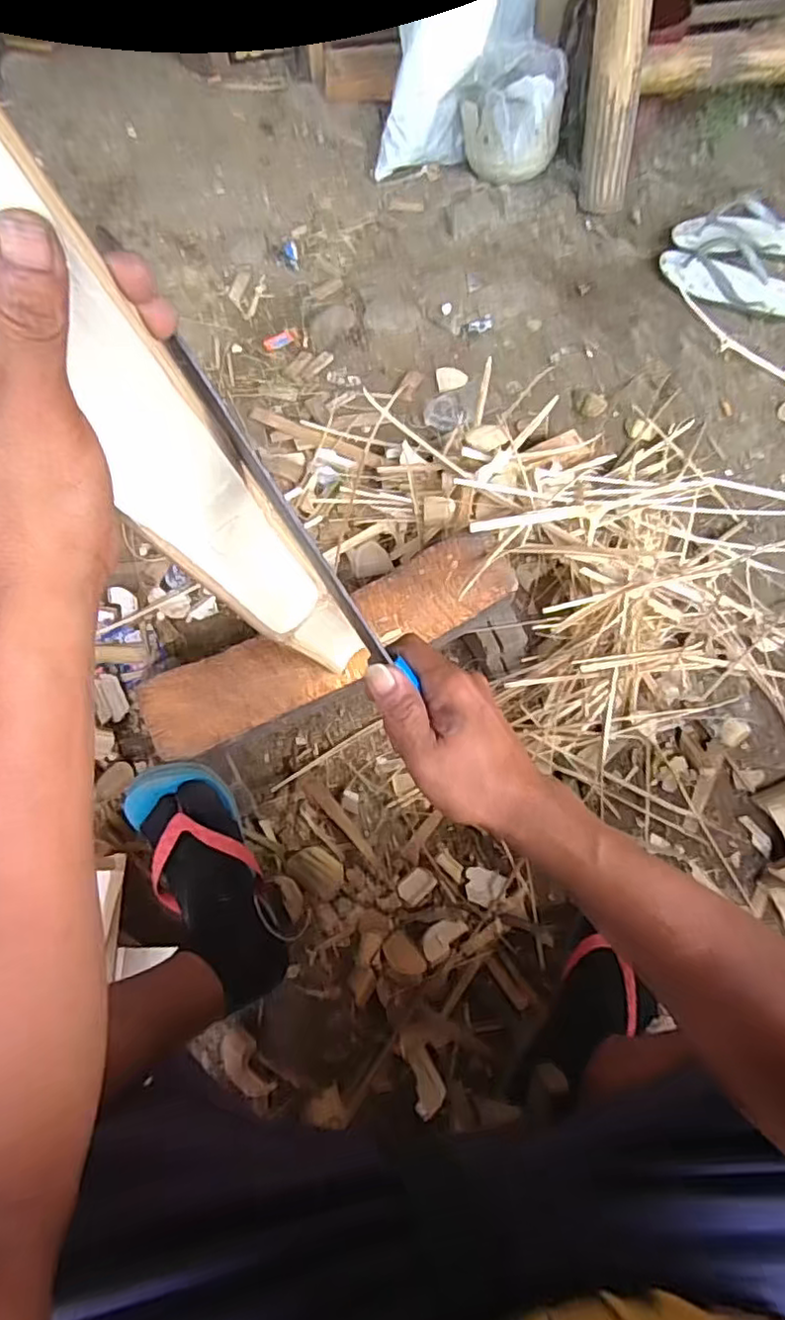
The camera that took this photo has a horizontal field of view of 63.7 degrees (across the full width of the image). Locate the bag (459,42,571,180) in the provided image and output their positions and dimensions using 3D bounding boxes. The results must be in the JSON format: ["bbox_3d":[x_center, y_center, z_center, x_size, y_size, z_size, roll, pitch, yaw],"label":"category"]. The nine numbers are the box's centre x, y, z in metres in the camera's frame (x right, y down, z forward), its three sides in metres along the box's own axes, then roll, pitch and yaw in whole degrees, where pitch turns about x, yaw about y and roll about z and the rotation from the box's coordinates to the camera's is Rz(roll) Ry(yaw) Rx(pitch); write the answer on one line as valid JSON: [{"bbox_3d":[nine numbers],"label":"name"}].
[{"bbox_3d":[0.201,-0.919,1.084,0.178,0.186,0.160,10,67,3],"label":"bag"}]

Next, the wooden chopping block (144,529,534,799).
[{"bbox_3d":[-0.053,0.008,0.741,0.424,0.134,0.141,-23,69,-11],"label":"wooden chopping block"}]

